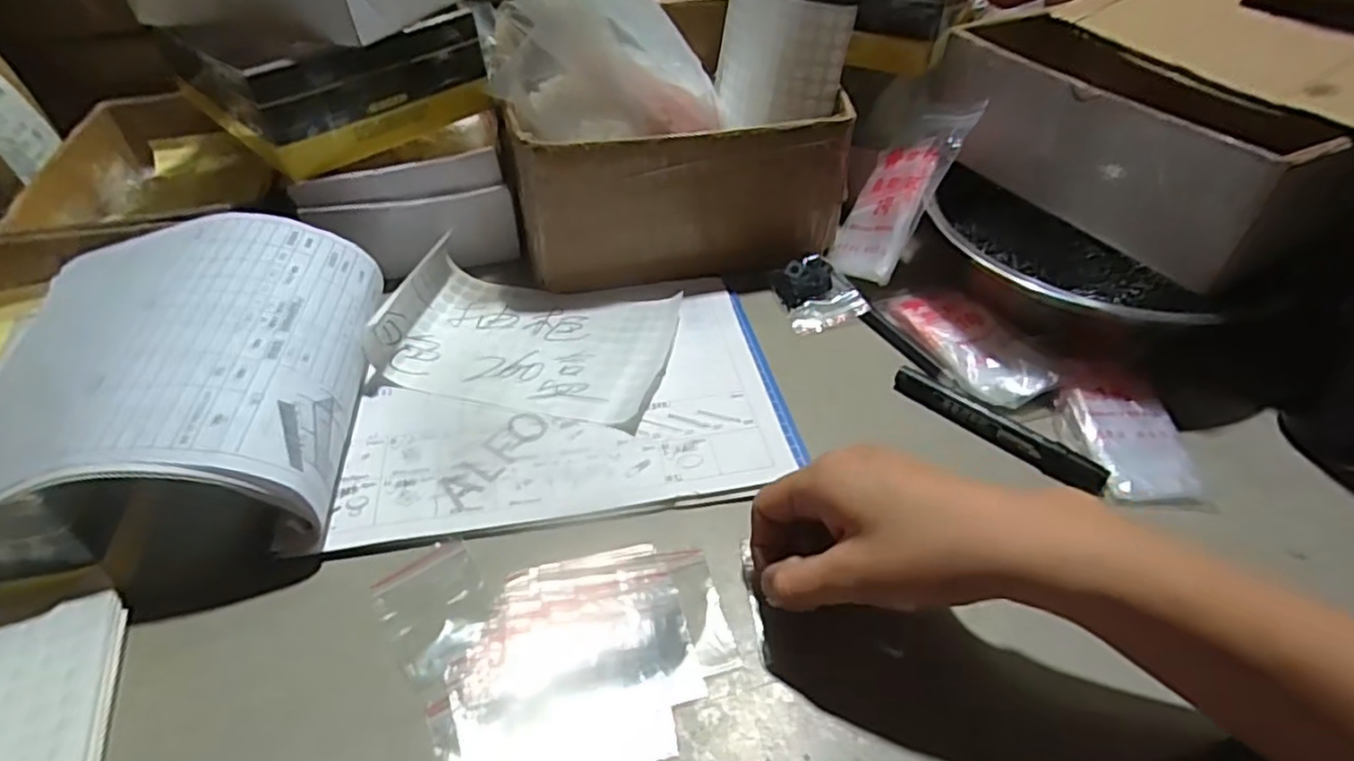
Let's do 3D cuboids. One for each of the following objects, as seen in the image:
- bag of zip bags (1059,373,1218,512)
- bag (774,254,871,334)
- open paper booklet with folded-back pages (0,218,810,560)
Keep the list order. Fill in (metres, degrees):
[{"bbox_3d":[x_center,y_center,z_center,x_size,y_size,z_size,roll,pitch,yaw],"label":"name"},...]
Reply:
[{"bbox_3d":[0.274,0.034,0.418,0.062,0.017,0.087,-5,43,-5],"label":"bag of zip bags"},{"bbox_3d":[0.109,-0.066,0.525,0.057,0.025,0.064,-15,45,-15],"label":"bag"},{"bbox_3d":[-0.166,-0.019,0.425,0.460,0.081,0.235,-8,44,-9],"label":"open paper booklet with folded-back pages"}]

